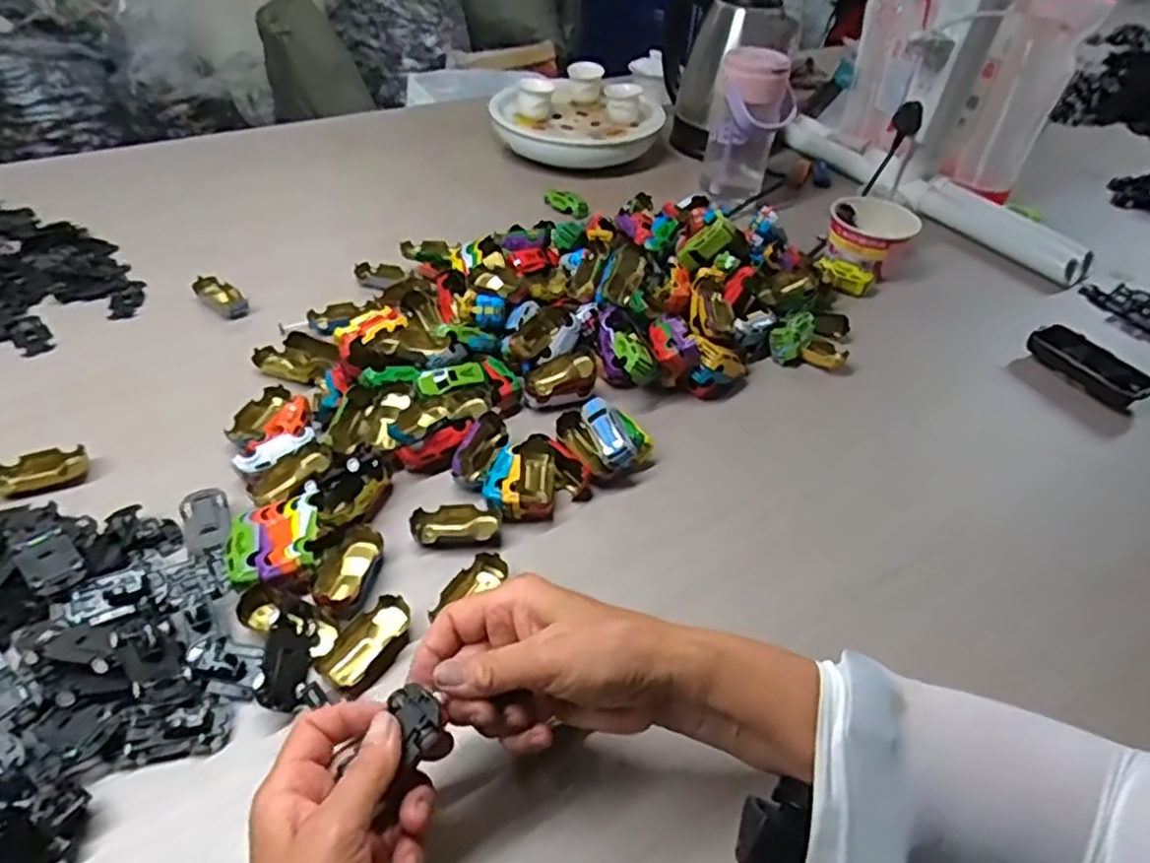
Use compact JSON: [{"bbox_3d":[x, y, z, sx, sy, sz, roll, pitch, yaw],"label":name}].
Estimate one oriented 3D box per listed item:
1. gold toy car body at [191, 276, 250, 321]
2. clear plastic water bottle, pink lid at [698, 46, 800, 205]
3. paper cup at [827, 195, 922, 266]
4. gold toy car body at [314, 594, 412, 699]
[{"bbox_3d":[-0.358,-0.137,0.700,0.059,0.021,0.031,31,50,26],"label":"gold toy car body"},{"bbox_3d":[0.220,-0.379,0.868,0.094,0.177,0.094,11,44,8],"label":"clear plastic water bottle, pink lid"},{"bbox_3d":[0.339,-0.229,0.792,0.097,0.058,0.080,22,47,18],"label":"paper cup"},{"bbox_3d":[-0.132,0.135,0.436,0.035,0.016,0.064,21,47,18],"label":"gold toy car body"}]

